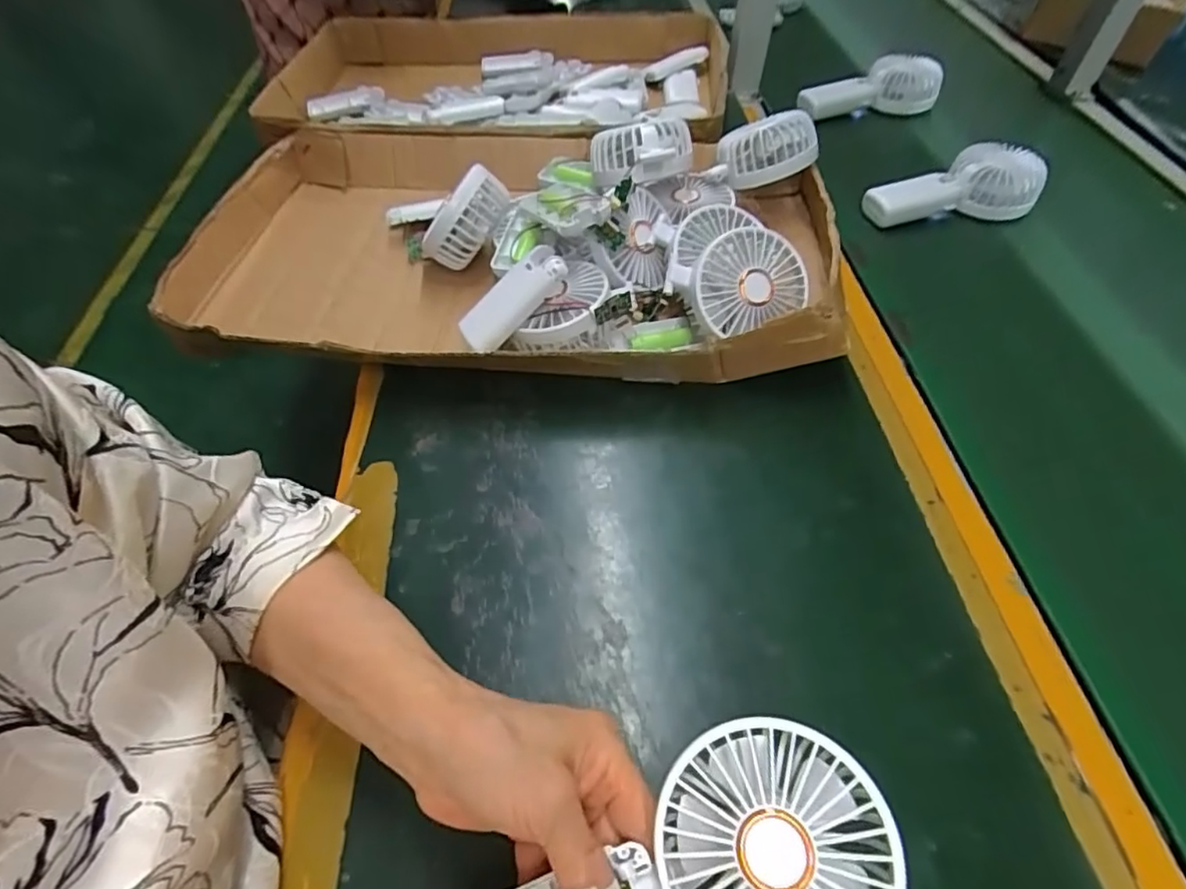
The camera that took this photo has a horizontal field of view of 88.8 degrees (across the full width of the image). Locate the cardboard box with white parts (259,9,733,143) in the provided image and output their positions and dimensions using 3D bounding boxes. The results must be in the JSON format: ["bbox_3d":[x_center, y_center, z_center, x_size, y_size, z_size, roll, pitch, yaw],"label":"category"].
[{"bbox_3d":[-0.111,-0.422,0.719,0.524,0.081,0.295,2,52,0],"label":"cardboard box with white parts"}]

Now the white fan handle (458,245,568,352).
[{"bbox_3d":[-0.059,-0.107,0.444,0.090,0.021,0.032,-41,53,15],"label":"white fan handle"}]

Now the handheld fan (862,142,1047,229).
[{"bbox_3d":[0.367,-0.249,0.612,0.194,0.059,0.071,-18,55,-15],"label":"handheld fan"}]

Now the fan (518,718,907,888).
[{"bbox_3d":[0.026,0.175,0.235,0.180,0.035,0.080,-28,52,8],"label":"fan"}]

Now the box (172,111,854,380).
[{"bbox_3d":[-0.073,-0.189,0.520,0.548,0.102,0.321,3,52,0],"label":"box"}]

